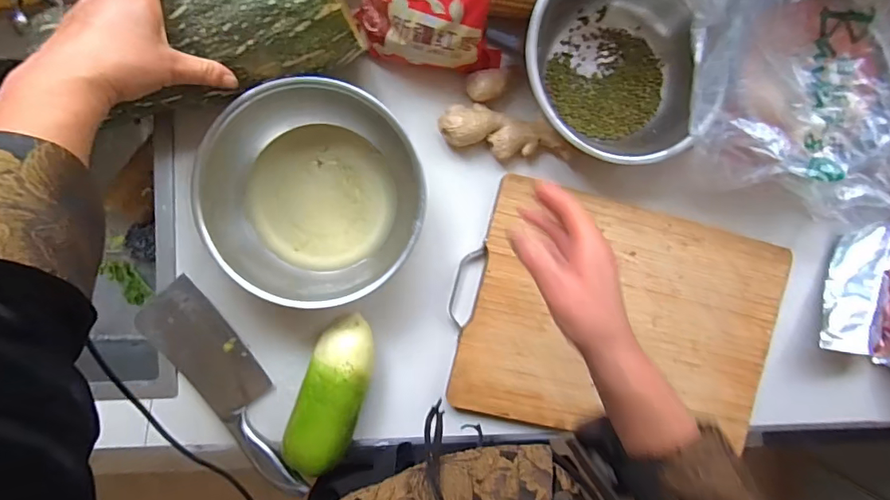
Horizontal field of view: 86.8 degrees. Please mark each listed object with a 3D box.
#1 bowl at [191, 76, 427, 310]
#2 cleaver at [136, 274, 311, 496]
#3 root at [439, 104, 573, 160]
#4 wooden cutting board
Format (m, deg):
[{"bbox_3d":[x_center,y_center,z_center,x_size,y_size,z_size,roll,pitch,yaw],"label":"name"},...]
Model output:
[{"bbox_3d":[-0.136,-0.059,0.504,0.214,0.088,0.212,0,93,-7],"label":"bowl"},{"bbox_3d":[-0.240,0.159,0.536,0.075,0.020,0.271,-39,97,-3],"label":"cleaver"},{"bbox_3d":[0.075,-0.134,0.552,0.158,0.030,0.050,11,92,-7],"label":"root"},{"bbox_3d":[0.227,0.090,0.584,0.408,0.026,0.277,13,92,-7],"label":"wooden cutting board"}]

